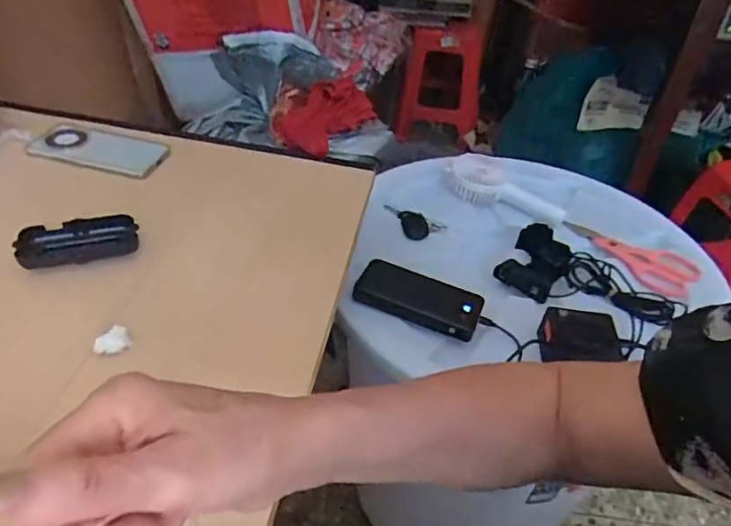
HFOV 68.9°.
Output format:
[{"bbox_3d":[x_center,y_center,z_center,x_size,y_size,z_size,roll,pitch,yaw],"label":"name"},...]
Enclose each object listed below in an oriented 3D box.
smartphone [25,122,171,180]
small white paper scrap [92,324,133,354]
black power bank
[{"bbox_3d":[-0.348,-0.150,0.697,0.165,0.013,0.080,13,46,2],"label":"smartphone"},{"bbox_3d":[-0.219,0.068,0.459,0.029,0.018,0.013,-28,50,-32],"label":"small white paper scrap"},{"bbox_3d":[0.067,0.044,0.672,0.152,0.030,0.075,17,42,15],"label":"black power bank"}]

